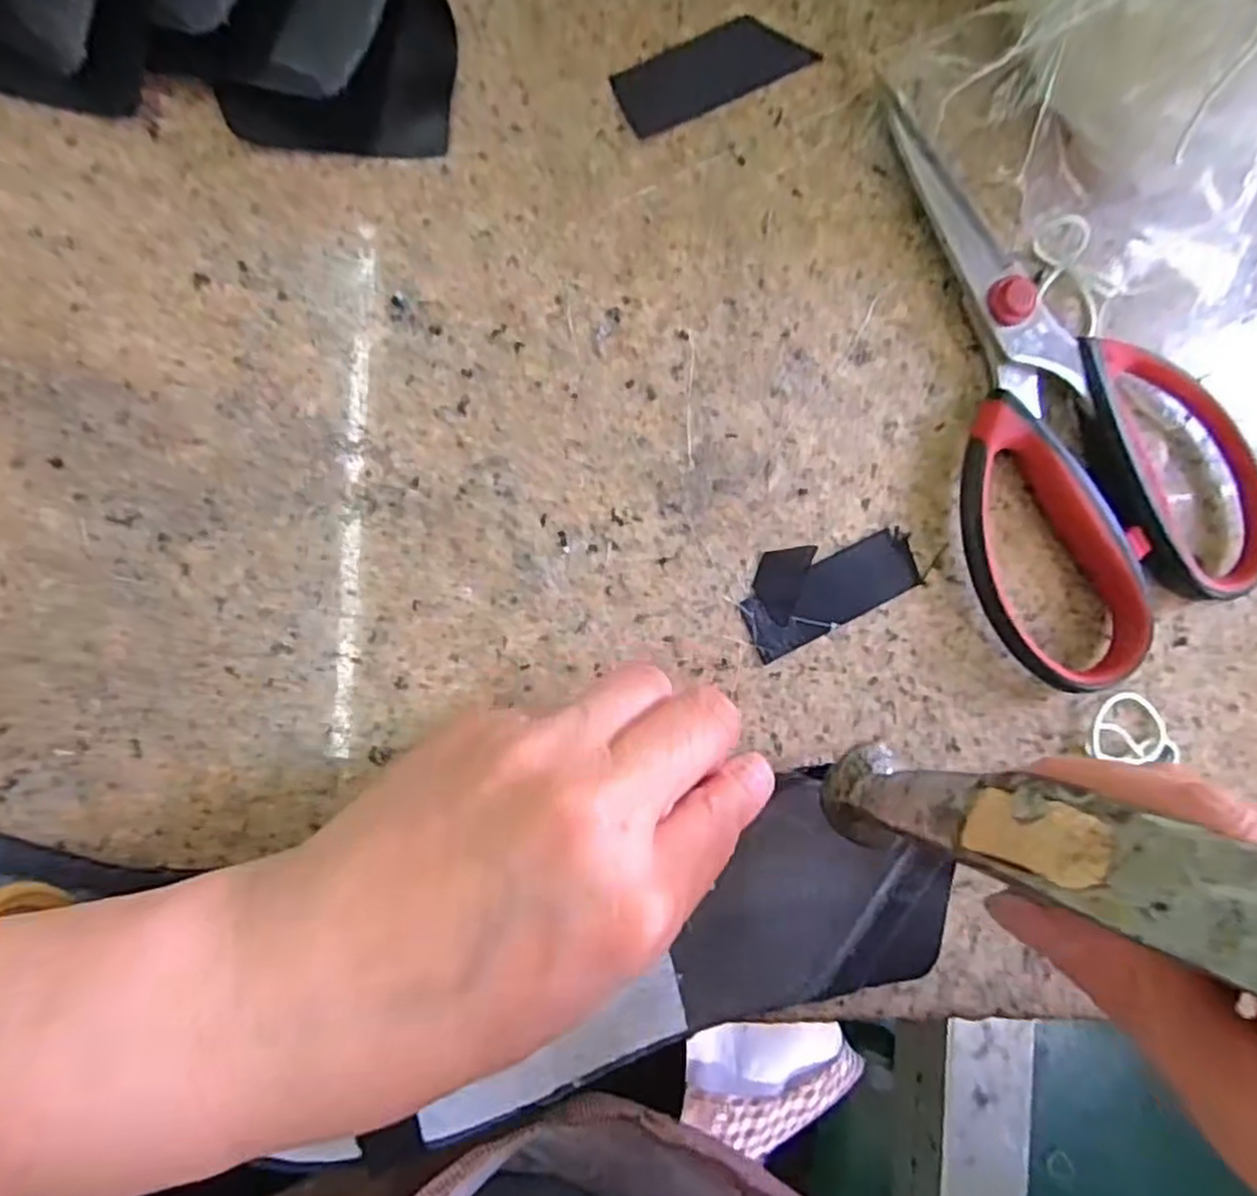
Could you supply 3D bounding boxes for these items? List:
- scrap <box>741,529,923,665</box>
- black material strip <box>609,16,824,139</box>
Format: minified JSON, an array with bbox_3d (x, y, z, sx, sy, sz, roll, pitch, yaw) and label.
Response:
[{"bbox_3d":[0.060,-0.005,0.220,0.056,0.004,0.028,-26,94,-8],"label":"scrap"},{"bbox_3d":[0.025,-0.155,0.213,0.059,0.004,0.020,-29,94,-7],"label":"black material strip"}]

